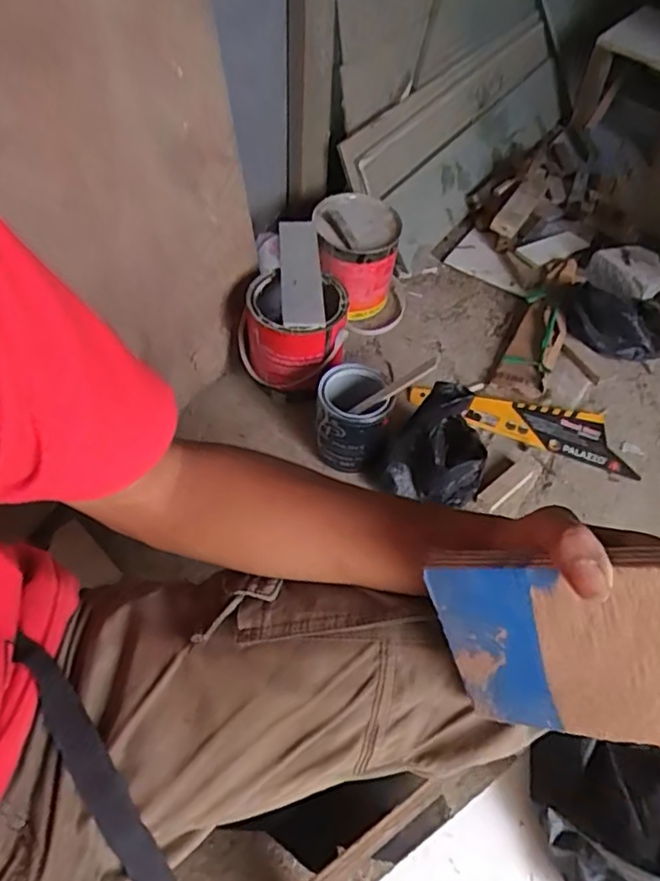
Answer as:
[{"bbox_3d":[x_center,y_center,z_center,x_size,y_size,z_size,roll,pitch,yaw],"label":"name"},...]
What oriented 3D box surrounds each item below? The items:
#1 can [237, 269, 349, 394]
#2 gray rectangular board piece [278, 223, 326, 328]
[{"bbox_3d":[-0.053,-0.171,0.966,0.163,0.122,0.139,19,53,10],"label":"can"},{"bbox_3d":[-0.046,-0.257,0.956,0.059,0.015,0.227,0,56,-8],"label":"gray rectangular board piece"}]

